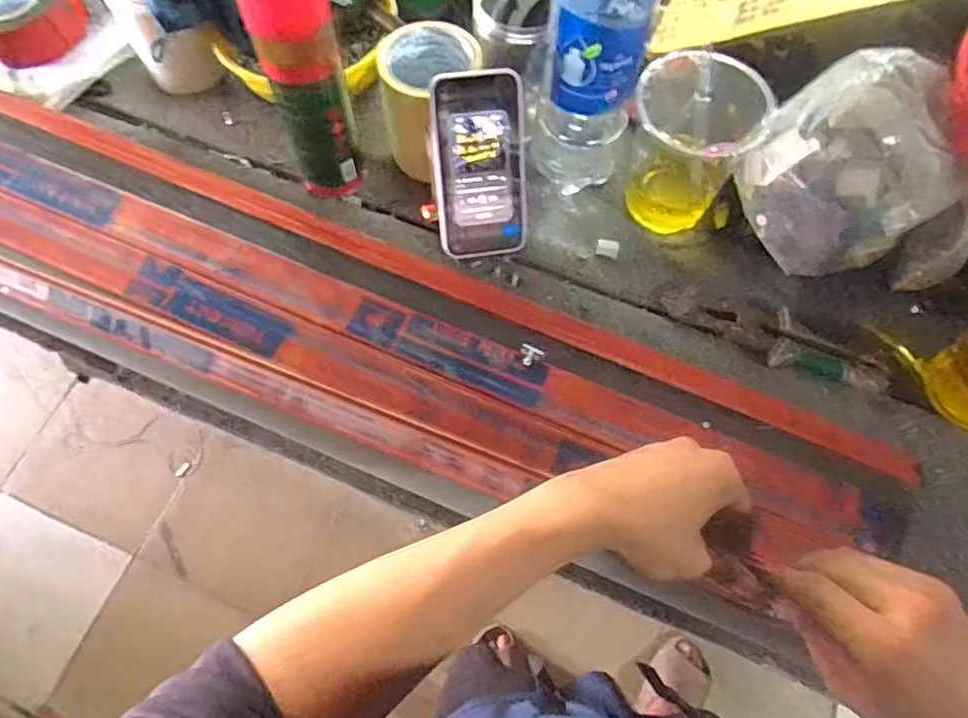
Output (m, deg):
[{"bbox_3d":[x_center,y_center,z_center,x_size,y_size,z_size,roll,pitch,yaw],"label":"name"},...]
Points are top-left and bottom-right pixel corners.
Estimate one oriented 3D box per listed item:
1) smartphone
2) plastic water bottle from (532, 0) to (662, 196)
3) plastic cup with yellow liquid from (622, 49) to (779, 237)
[{"bbox_3d":[-0.002,-0.173,0.569,0.085,0.164,0.009,-10,33,-8],"label":"smartphone"},{"bbox_3d":[0.092,-0.263,0.499,0.082,0.303,0.081,11,68,4],"label":"plastic water bottle"},{"bbox_3d":[0.183,-0.192,0.567,0.106,0.147,0.103,0,68,0],"label":"plastic cup with yellow liquid"}]

